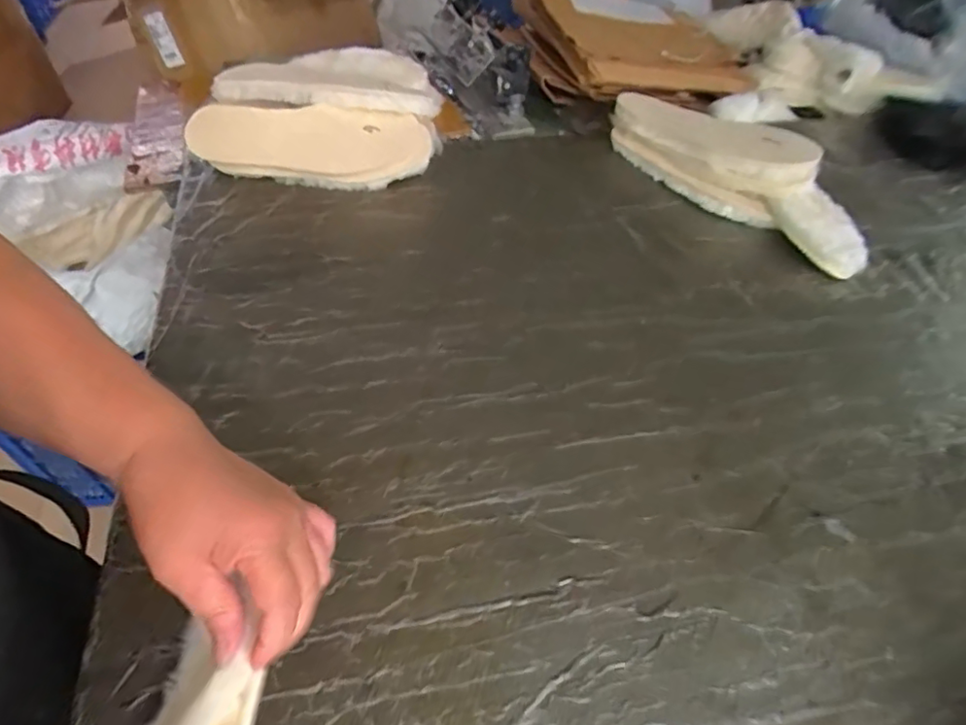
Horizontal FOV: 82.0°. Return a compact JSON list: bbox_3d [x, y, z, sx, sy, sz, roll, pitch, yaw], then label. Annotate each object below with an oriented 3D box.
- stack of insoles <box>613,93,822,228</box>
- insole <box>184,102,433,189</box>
[{"bbox_3d":[0.288,-0.285,0.745,0.076,0.086,0.284,-35,58,-29],"label":"stack of insoles"},{"bbox_3d":[-0.215,-0.271,0.700,0.285,0.090,0.025,3,9,-3],"label":"insole"}]

